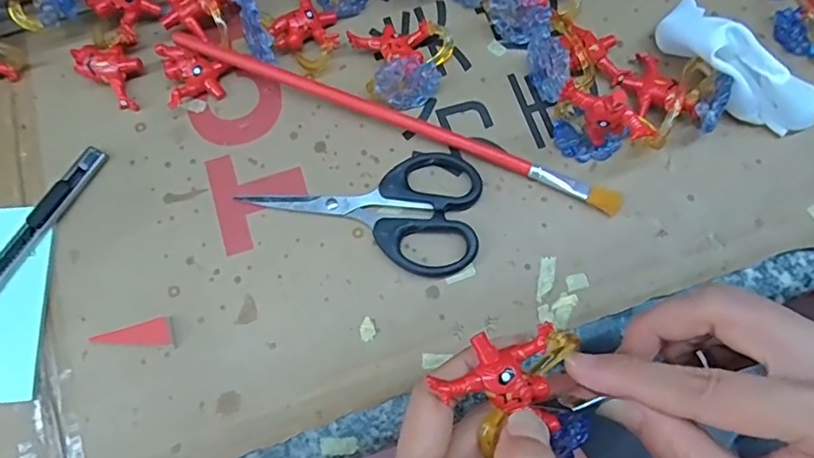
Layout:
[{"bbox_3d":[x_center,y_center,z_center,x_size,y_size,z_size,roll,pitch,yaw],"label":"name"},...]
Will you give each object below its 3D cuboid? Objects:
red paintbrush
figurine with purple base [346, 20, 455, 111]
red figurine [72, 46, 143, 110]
[{"bbox_3d":[-0.009,-0.062,0.297,0.260,0.011,0.012,23,77,7],"label":"red paintbrush"},{"bbox_3d":[0.000,-0.099,0.301,0.054,0.029,0.054,0,75,1],"label":"figurine with purple base"},{"bbox_3d":[-0.169,-0.091,0.309,0.043,0.014,0.026,37,78,10],"label":"red figurine"}]

